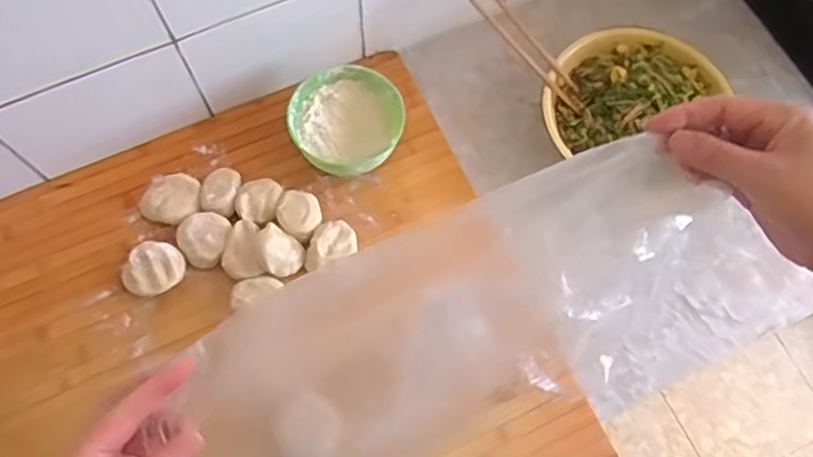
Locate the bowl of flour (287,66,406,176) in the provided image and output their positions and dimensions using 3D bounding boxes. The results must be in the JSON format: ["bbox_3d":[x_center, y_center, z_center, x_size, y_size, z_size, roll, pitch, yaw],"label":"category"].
[{"bbox_3d":[-0.067,-0.115,0.746,0.123,0.052,0.119,0,70,-1],"label":"bowl of flour"}]

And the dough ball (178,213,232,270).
[{"bbox_3d":[-0.222,0.011,0.719,0.056,0.024,0.058,0,70,-1],"label":"dough ball"}]

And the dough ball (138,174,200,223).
[{"bbox_3d":[-0.263,-0.031,0.742,0.065,0.028,0.059,-5,70,-3],"label":"dough ball"}]

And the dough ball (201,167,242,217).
[{"bbox_3d":[-0.207,-0.040,0.744,0.040,0.032,0.056,10,70,2],"label":"dough ball"}]

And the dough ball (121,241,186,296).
[{"bbox_3d":[-0.268,0.045,0.705,0.059,0.027,0.059,0,70,-1],"label":"dough ball"}]

